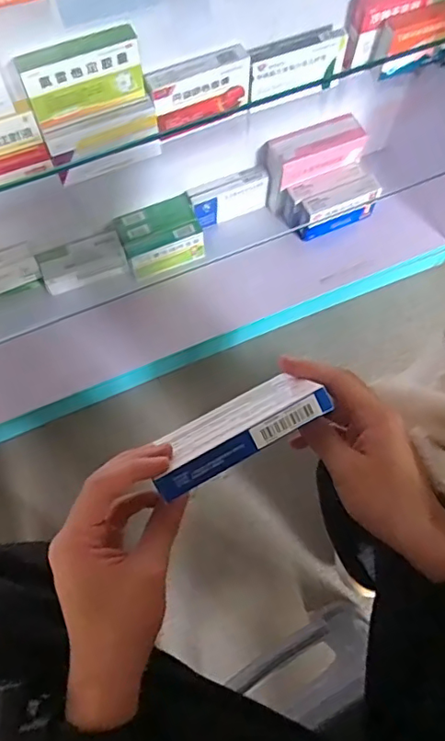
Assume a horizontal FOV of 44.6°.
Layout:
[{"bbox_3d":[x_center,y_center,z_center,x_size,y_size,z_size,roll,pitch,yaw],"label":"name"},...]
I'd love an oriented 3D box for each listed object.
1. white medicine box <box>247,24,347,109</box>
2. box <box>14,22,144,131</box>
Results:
[{"bbox_3d":[0.101,-0.431,0.777,0.145,0.088,0.037,-22,71,-10],"label":"white medicine box"},{"bbox_3d":[-0.165,-0.349,0.648,0.140,0.088,0.024,-23,71,-10],"label":"box"}]

